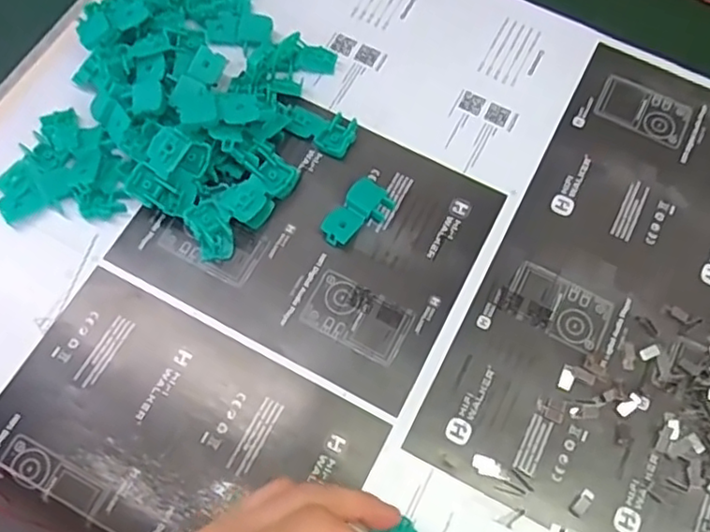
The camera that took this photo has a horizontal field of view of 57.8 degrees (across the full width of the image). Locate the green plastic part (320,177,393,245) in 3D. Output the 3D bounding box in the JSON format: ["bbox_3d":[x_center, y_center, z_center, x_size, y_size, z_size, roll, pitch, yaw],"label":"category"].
[{"bbox_3d":[0.002,-0.029,0.365,0.024,0.008,0.046,35,72,11],"label":"green plastic part"}]

